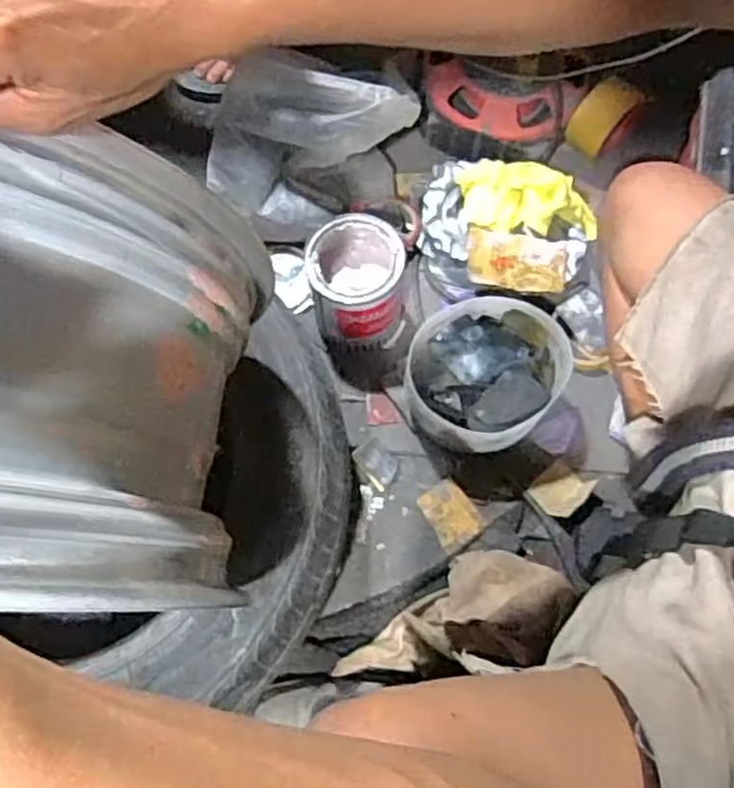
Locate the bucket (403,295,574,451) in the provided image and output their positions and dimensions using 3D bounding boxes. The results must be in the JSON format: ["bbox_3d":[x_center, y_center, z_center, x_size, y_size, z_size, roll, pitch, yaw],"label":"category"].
[{"bbox_3d":[0.130,-0.015,0.828,0.166,0.093,0.156,0,71,0],"label":"bucket"}]

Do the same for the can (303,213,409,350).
[{"bbox_3d":[-0.010,-0.127,0.851,0.105,0.121,0.114,0,71,0],"label":"can"}]

